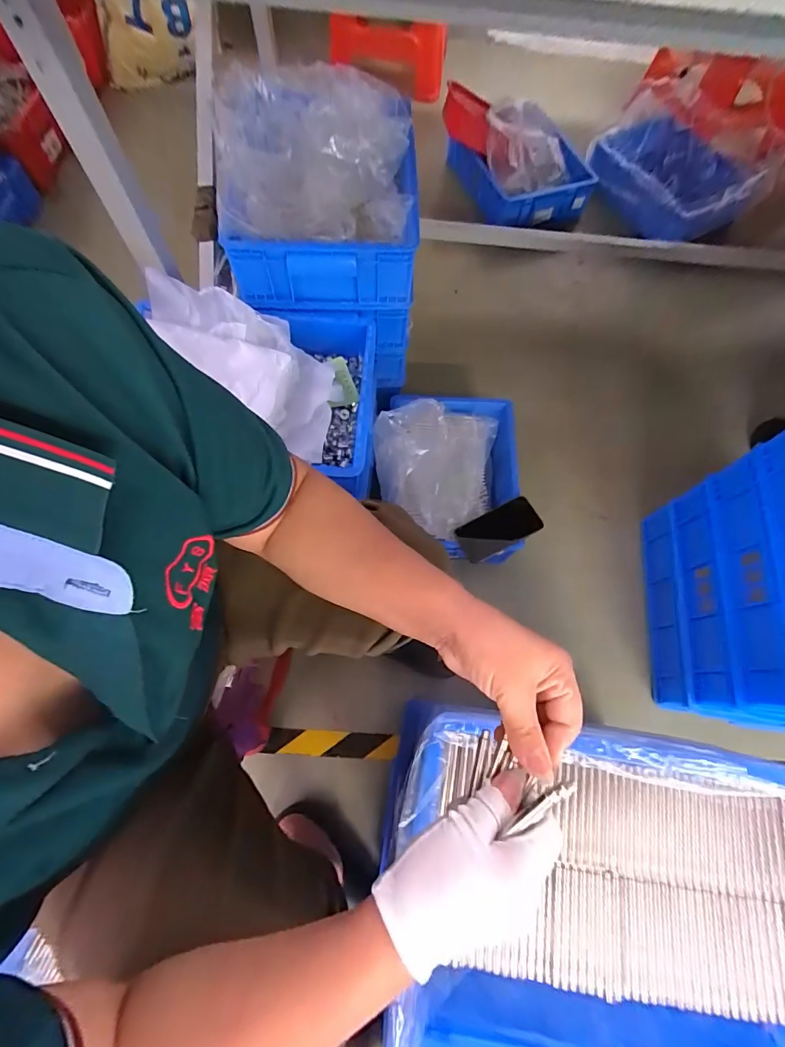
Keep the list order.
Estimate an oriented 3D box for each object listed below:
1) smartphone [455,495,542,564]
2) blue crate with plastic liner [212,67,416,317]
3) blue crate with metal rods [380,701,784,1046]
[{"bbox_3d":[0.202,0.013,0.799,0.150,0.010,0.075,-28,85,6],"label":"smartphone"},{"bbox_3d":[-0.115,-0.561,0.700,0.300,0.154,0.359,-1,70,-3],"label":"blue crate with plastic liner"},{"bbox_3d":[0.213,0.375,0.410,0.405,0.125,0.313,11,70,2],"label":"blue crate with metal rods"}]

